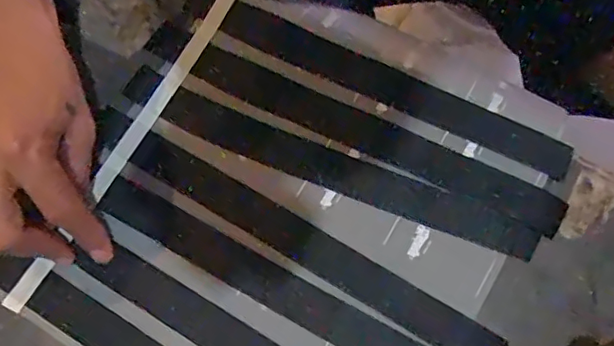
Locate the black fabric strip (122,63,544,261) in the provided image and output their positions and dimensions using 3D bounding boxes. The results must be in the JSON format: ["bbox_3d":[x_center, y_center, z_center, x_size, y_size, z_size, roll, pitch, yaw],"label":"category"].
[{"bbox_3d":[0.008,-0.007,0.366,0.282,0.004,0.029,23,80,10],"label":"black fabric strip"}]

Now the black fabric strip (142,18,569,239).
[{"bbox_3d":[0.023,-0.033,0.370,0.294,0.007,0.030,26,75,10],"label":"black fabric strip"}]

